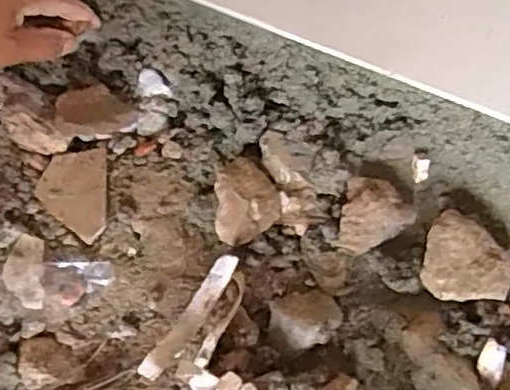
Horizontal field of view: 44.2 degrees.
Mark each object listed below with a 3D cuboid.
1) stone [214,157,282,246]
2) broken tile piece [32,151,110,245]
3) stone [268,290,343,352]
[{"bbox_3d":[-0.005,0.003,0.485,0.049,0.022,0.066,-1,75,0],"label":"stone"},{"bbox_3d":[-0.146,0.001,0.498,0.056,0.008,0.074,-5,75,-1],"label":"broken tile piece"},{"bbox_3d":[0.037,0.092,0.466,0.053,0.025,0.040,-15,75,-3],"label":"stone"}]

